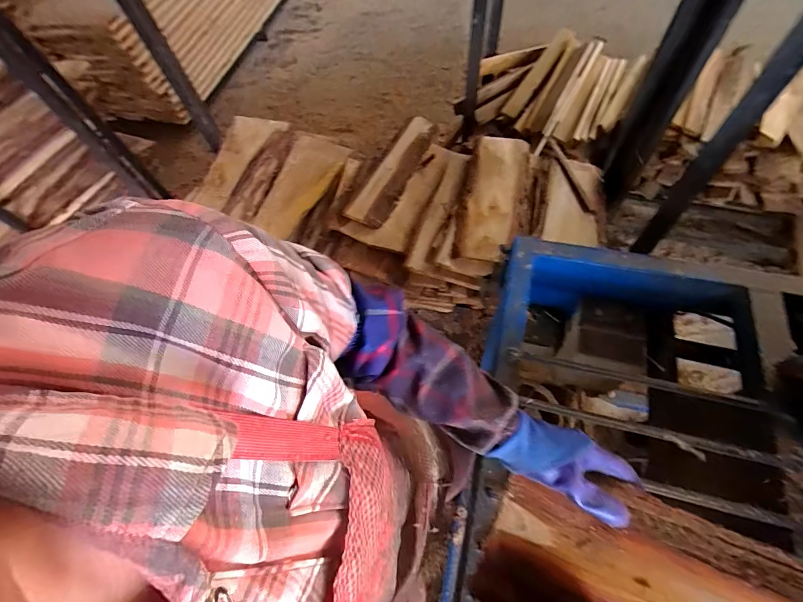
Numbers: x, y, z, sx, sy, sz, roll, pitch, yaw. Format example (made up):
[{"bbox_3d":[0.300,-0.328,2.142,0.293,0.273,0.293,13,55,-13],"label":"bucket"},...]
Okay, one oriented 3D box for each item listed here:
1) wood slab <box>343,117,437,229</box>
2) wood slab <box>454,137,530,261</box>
[{"bbox_3d":[-0.016,-0.455,1.264,0.132,0.054,0.502,23,66,11],"label":"wood slab"},{"bbox_3d":[0.286,-0.335,1.158,0.172,0.034,0.512,13,65,6],"label":"wood slab"}]

